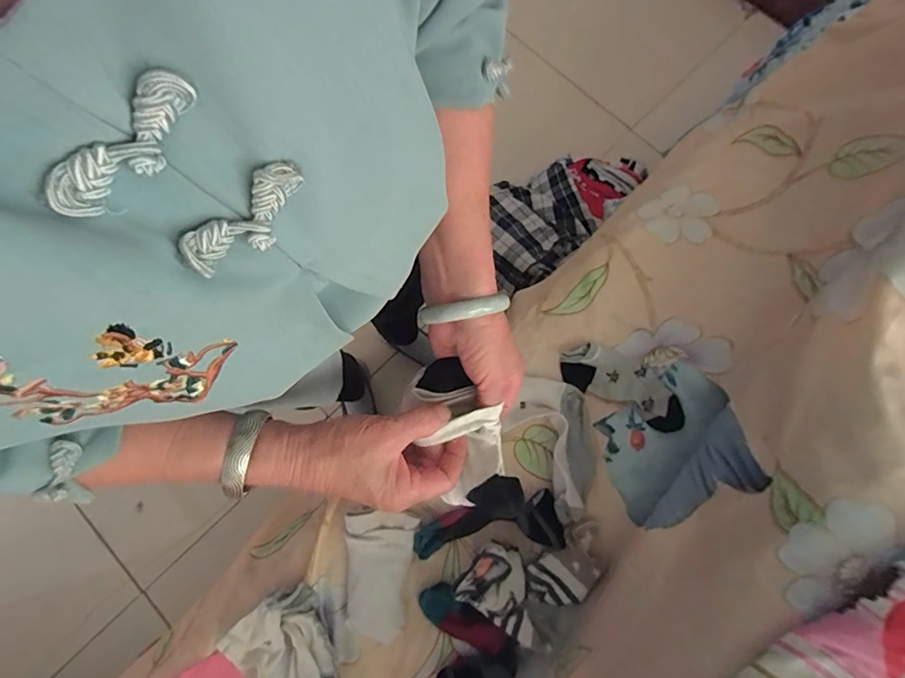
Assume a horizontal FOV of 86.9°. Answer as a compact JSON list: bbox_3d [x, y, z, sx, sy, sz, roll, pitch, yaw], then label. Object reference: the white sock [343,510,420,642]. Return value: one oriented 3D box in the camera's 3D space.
[{"bbox_3d":[-0.100,0.306,0.630,0.088,0.029,0.148,4,77,2],"label":"white sock"}]

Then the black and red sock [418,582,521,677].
[{"bbox_3d":[0.007,0.393,0.612,0.107,0.035,0.147,-44,80,-8],"label":"black and red sock"}]

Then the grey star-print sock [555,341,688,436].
[{"bbox_3d":[0.250,0.065,0.686,0.188,0.029,0.071,27,79,7],"label":"grey star-print sock"}]

